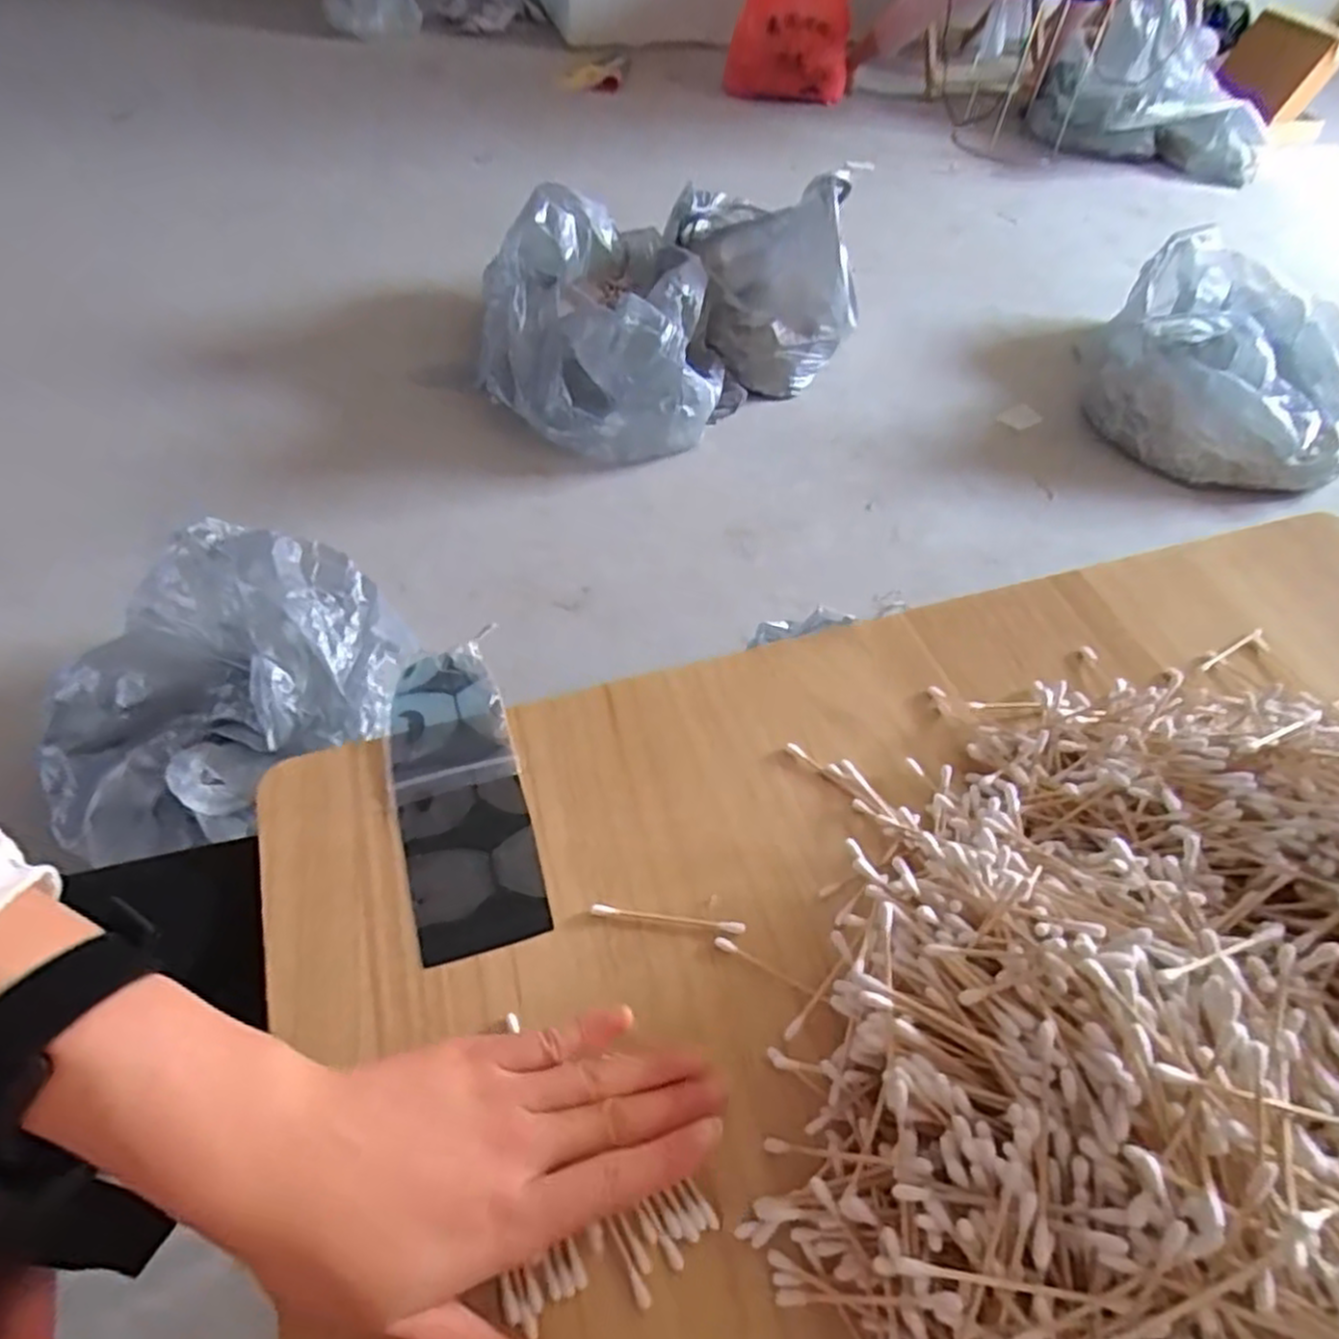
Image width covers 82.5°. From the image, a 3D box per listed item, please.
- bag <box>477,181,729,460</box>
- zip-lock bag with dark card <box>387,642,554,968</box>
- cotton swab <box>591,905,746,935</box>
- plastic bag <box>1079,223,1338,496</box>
[{"bbox_3d":[-0.138,-0.677,1.505,0.465,0.275,0.557,2,52,-2],"label":"bag"},{"bbox_3d":[-0.110,0.060,0.395,0.062,0.011,0.171,-14,54,-14],"label":"zip-lock bag with dark card"},{"bbox_3d":[0.000,0.117,0.358,0.072,0.004,0.005,7,52,2],"label":"cotton swab"},{"bbox_3d":[1.115,-0.607,1.516,0.496,0.235,0.491,33,57,20],"label":"plastic bag"}]

